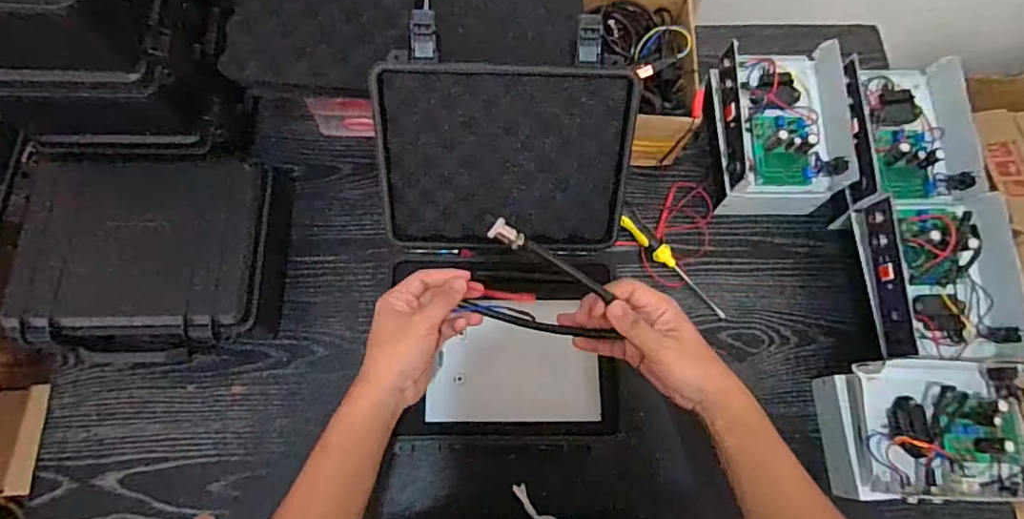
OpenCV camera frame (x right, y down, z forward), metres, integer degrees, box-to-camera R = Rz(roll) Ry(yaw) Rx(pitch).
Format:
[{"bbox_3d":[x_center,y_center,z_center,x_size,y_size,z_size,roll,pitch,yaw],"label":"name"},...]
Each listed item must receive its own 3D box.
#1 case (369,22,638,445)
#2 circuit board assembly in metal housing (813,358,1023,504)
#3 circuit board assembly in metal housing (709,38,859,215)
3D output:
[{"bbox_3d":[-0.010,-0.012,0.621,0.274,0.224,0.408,1,72,-2],"label":"case"},{"bbox_3d":[0.505,0.202,0.683,0.202,0.106,0.161,-1,72,-3],"label":"circuit board assembly in metal housing"},{"bbox_3d":[0.363,-0.177,0.782,0.166,0.107,0.216,0,72,-2],"label":"circuit board assembly in metal housing"}]

